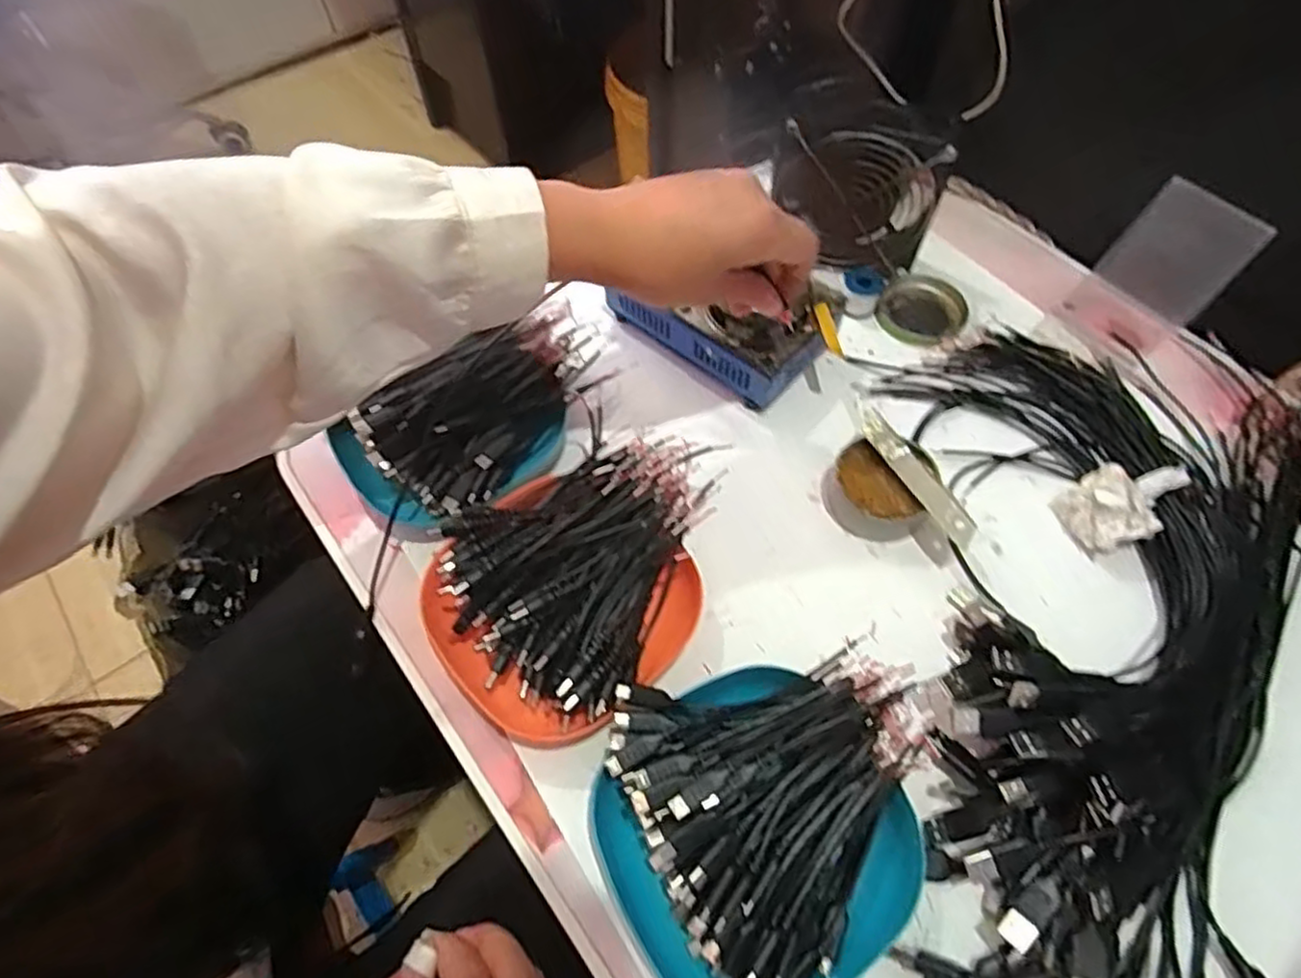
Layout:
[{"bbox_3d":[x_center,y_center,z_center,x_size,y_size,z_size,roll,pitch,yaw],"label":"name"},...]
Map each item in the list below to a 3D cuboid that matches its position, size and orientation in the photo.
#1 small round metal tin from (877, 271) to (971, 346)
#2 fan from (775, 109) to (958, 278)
[{"bbox_3d":[0.211,-0.138,0.540,0.063,0.016,0.066,-1,59,1],"label":"small round metal tin"},{"bbox_3d":[0.150,-0.213,0.507,0.113,0.110,0.029,13,60,9],"label":"fan"}]

